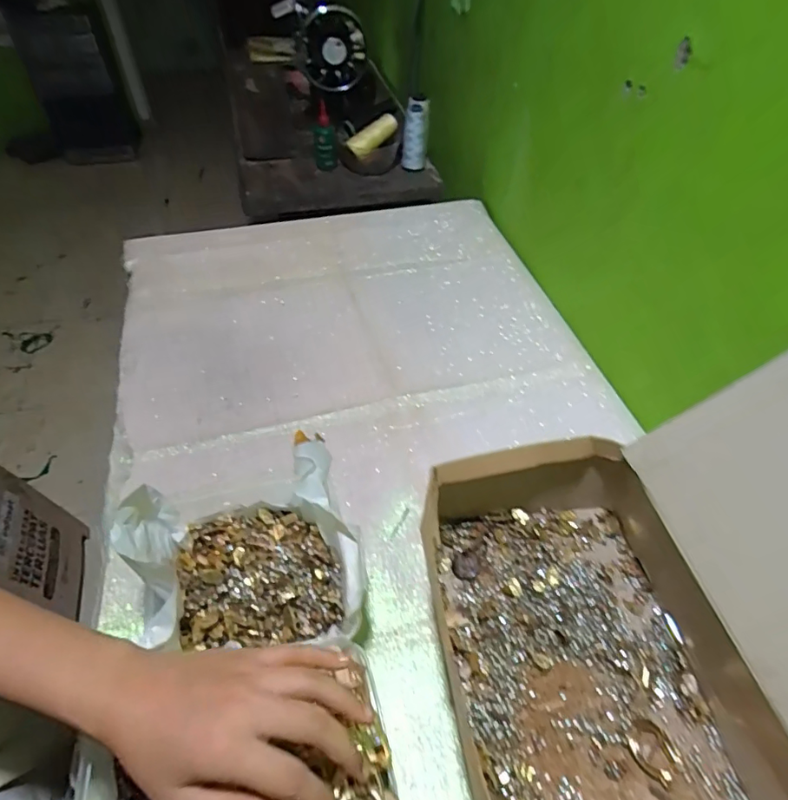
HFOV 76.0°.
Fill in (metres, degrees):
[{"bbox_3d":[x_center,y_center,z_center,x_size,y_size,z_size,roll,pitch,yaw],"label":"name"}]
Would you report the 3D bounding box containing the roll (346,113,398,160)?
[{"bbox_3d":[-0.041,-0.515,0.984,0.101,0.040,0.035,-35,53,7],"label":"roll"}]

